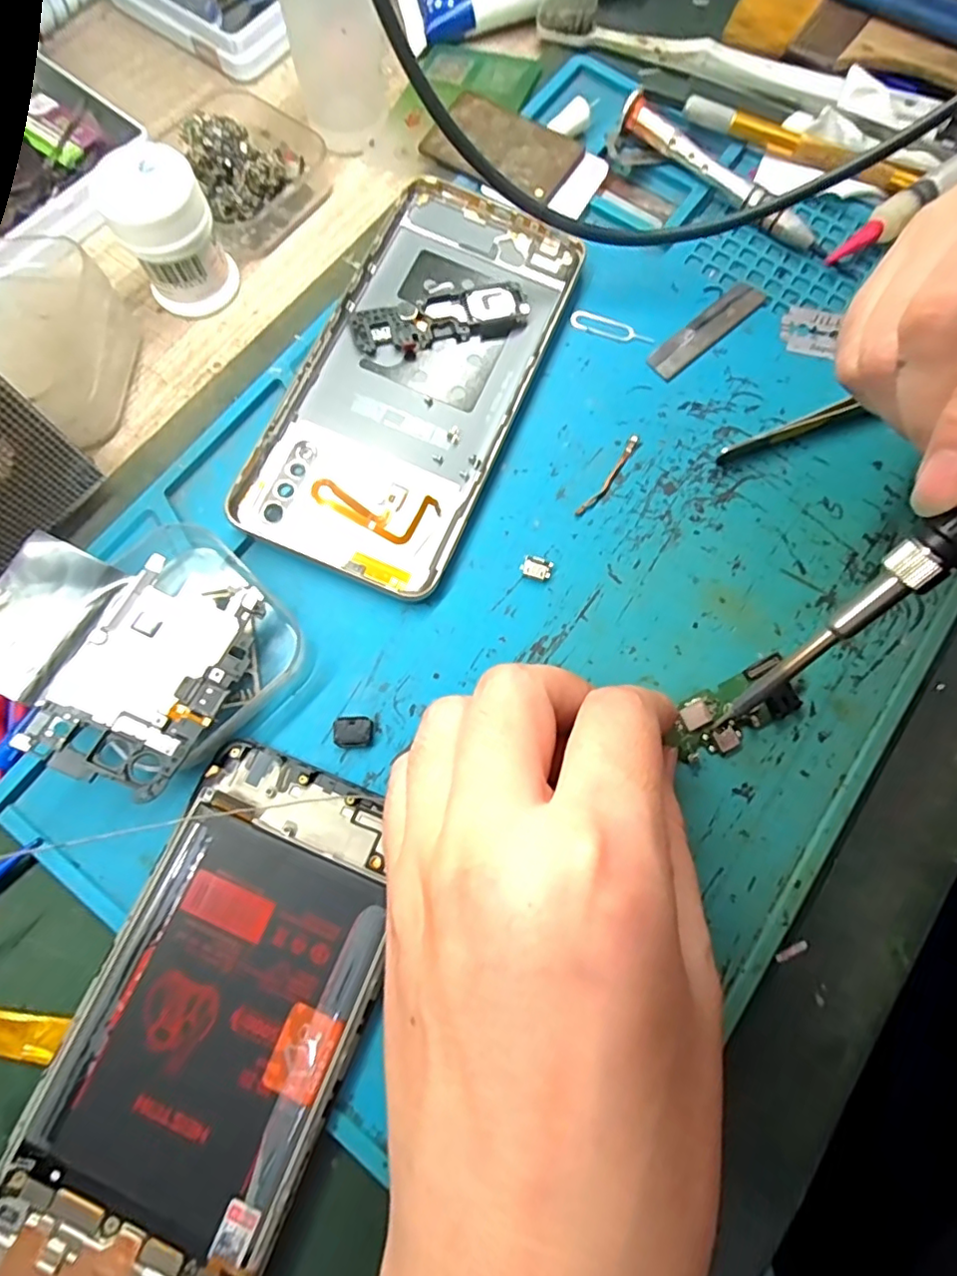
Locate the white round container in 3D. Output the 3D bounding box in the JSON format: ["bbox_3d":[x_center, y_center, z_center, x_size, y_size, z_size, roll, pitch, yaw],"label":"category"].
[{"bbox_3d":[-0.114,-0.150,0.212,0.034,0.040,0.034,0,75,-1],"label":"white round container"}]

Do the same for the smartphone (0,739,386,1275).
[{"bbox_3d":[-0.074,0.113,0.155,0.070,0.011,0.155,22,76,5],"label":"smartphone"}]

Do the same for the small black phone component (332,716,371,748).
[{"bbox_3d":[-0.040,0.030,0.181,0.012,0.004,0.009,0,75,-1],"label":"small black phone component"}]

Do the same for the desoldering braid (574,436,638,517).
[{"bbox_3d":[0.047,-0.058,0.205,0.004,0.004,0.038,35,77,8],"label":"desoldering braid"}]

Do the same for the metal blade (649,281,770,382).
[{"bbox_3d":[0.089,-0.120,0.221,0.057,0.004,0.014,-42,80,-11],"label":"metal blade"}]

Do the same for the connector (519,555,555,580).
[{"bbox_3d":[0.020,-0.024,0.196,0.010,0.004,0.008,25,76,6],"label":"connector"}]

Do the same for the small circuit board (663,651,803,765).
[{"bbox_3d":[0.081,0.023,0.183,0.043,0.004,0.020,-29,78,-5],"label":"small circuit board"}]

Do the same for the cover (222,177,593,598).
[{"bbox_3d":[-0.021,-0.097,0.210,0.074,0.013,0.161,22,76,5],"label":"cover"}]

